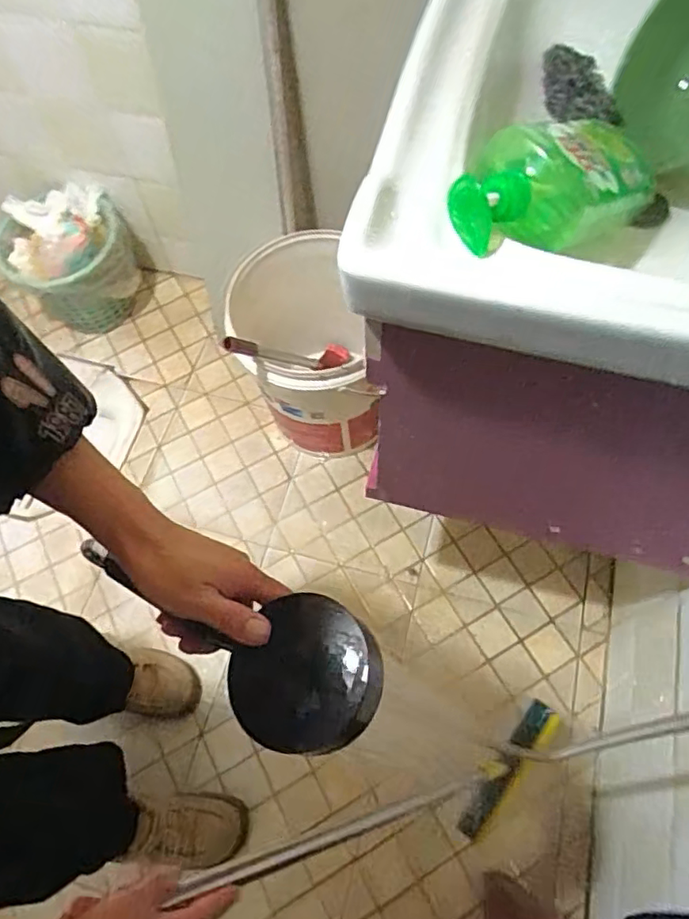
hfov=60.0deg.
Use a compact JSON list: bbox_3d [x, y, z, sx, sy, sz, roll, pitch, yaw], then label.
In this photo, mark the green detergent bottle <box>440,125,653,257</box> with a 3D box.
[{"bbox_3d":[0.180,-0.234,0.522,0.261,0.079,0.090,-26,66,-32],"label":"green detergent bottle"}]

